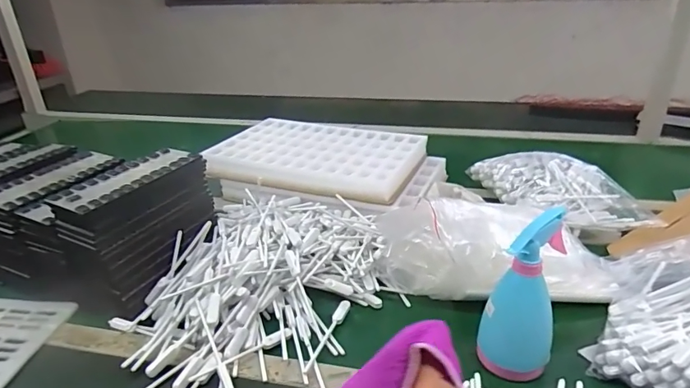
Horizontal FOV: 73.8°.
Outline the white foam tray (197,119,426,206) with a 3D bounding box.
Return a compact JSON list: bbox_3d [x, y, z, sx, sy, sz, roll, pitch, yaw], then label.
[{"bbox_3d":[-0.057,-0.083,0.987,0.416,0.050,0.254,8,29,19],"label":"white foam tray"}]

